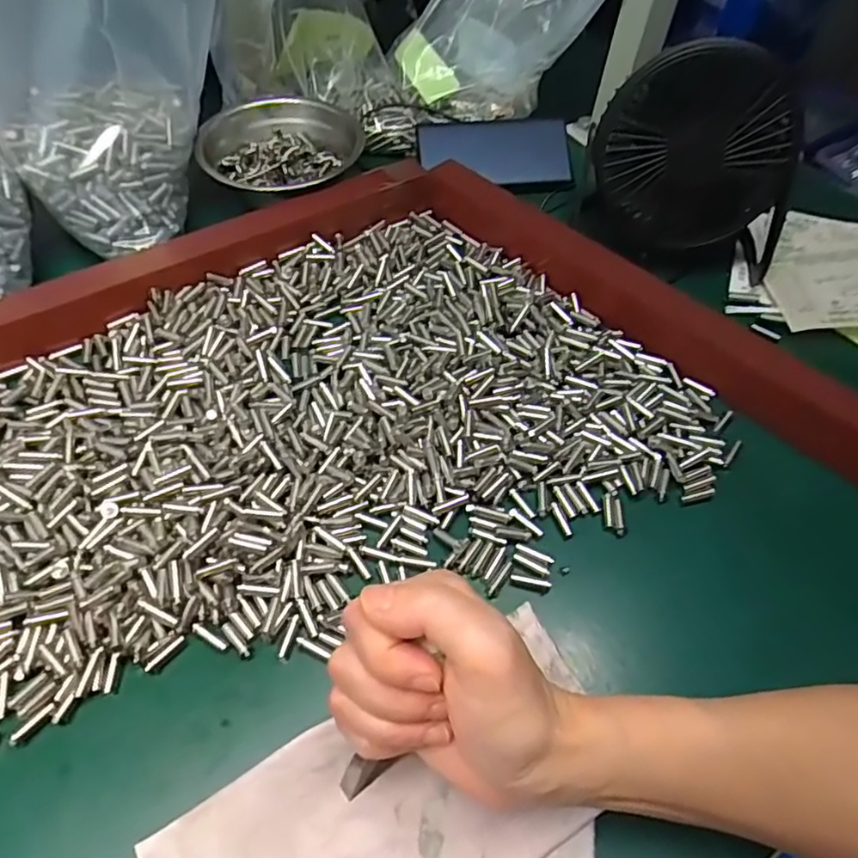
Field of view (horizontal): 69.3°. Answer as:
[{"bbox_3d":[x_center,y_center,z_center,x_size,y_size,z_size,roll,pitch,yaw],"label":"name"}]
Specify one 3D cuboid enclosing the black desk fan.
[{"bbox_3d":[0.186,-0.192,0.433,0.140,0.133,0.075,16,56,8],"label":"black desk fan"}]

